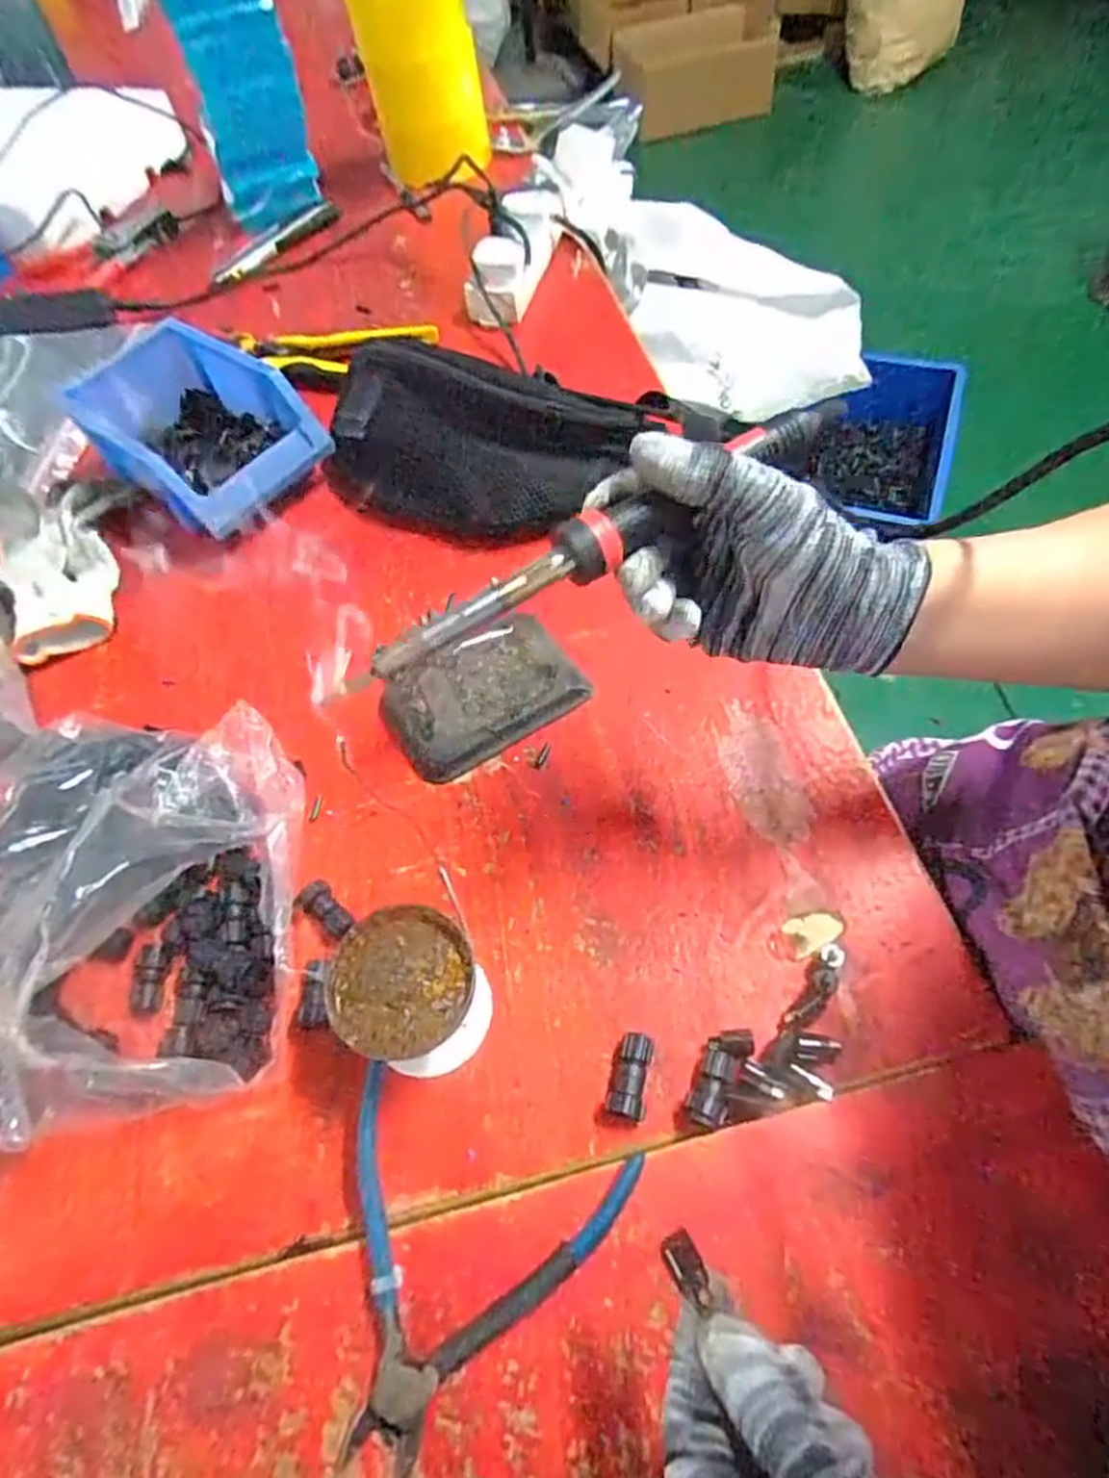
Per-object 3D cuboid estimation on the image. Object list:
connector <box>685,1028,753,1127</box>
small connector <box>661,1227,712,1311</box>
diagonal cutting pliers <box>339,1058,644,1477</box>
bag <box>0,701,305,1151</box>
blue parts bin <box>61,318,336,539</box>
[{"bbox_3d":[0.079,0.160,0.365,0.019,0.015,0.048,23,64,17],"label":"connector"},{"bbox_3d":[0.045,0.180,0.257,0.011,0.008,0.022,-24,60,-10],"label":"small connector"},{"bbox_3d":[-0.047,0.229,0.326,0.135,0.019,0.134,15,61,13],"label":"diagonal cutting pliers"},{"bbox_3d":[-0.252,0.073,0.397,0.228,0.098,0.238,2,59,5],"label":"bag"},{"bbox_3d":[-0.280,-0.247,0.596,0.188,0.069,0.126,39,69,24],"label":"blue parts bin"}]

